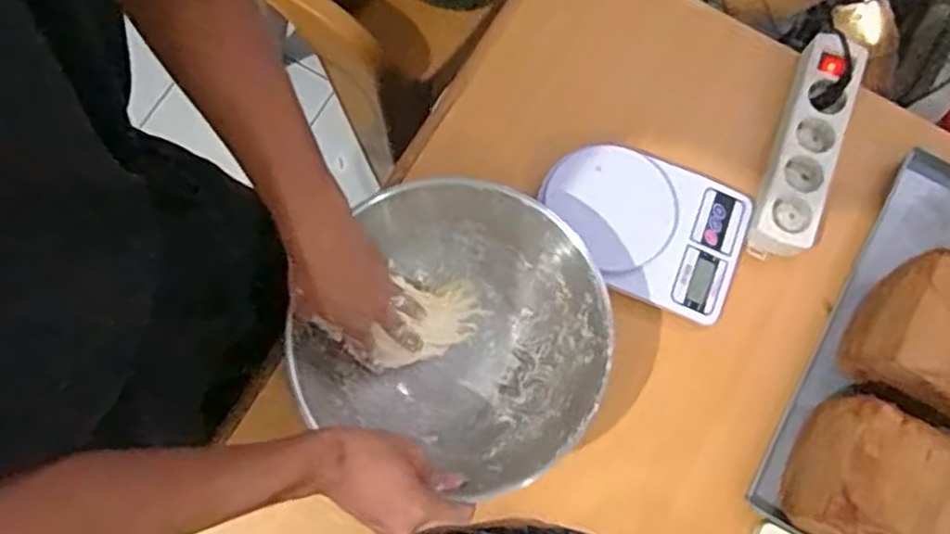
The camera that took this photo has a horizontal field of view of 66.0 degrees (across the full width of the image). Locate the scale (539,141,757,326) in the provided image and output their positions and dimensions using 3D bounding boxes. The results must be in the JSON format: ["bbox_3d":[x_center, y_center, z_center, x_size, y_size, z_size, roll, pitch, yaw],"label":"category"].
[{"bbox_3d":[0.160,-0.041,0.711,0.199,0.038,0.139,23,77,5],"label":"scale"}]

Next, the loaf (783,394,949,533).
[{"bbox_3d":[0.328,0.177,0.596,0.132,0.085,0.114,28,77,6],"label":"loaf"}]

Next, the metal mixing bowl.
[{"bbox_3d":[-0.011,0.059,0.639,0.241,0.106,0.230,30,77,6],"label":"metal mixing bowl"}]

